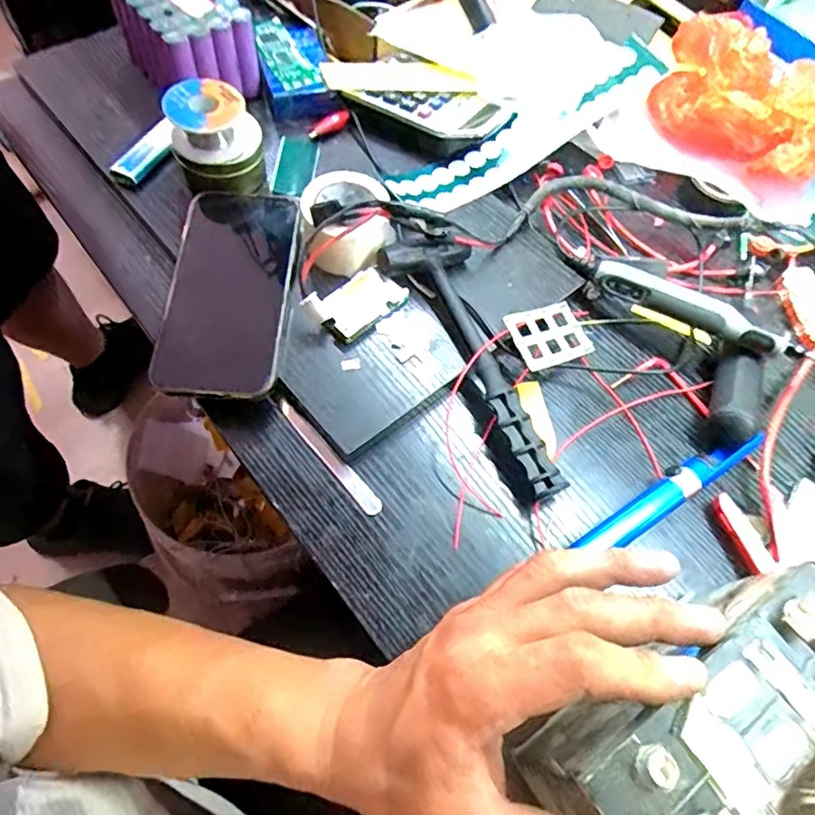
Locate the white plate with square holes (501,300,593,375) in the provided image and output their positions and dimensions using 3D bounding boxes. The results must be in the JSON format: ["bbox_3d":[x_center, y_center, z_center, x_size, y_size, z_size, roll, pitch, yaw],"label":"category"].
[{"bbox_3d":[0.102,-0.052,0.419,0.065,0.005,0.046,-21,77,-29],"label":"white plate with square holes"}]

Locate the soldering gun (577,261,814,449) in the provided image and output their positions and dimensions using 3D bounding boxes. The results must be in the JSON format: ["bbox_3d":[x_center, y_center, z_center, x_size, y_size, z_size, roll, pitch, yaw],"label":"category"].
[{"bbox_3d":[0.197,-0.057,0.420,0.077,0.034,0.164,-36,71,-22],"label":"soldering gun"}]

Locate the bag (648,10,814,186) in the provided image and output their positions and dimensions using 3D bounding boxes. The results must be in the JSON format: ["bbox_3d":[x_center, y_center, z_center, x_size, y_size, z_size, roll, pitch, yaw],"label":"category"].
[{"bbox_3d":[0.288,-0.260,0.495,0.162,0.077,0.093,34,64,12],"label":"bag"}]

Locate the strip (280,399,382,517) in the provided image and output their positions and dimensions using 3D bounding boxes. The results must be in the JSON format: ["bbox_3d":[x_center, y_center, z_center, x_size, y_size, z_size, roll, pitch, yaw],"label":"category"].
[{"bbox_3d":[-0.052,0.032,0.384,0.012,0.005,0.102,-39,65,-14],"label":"strip"}]

